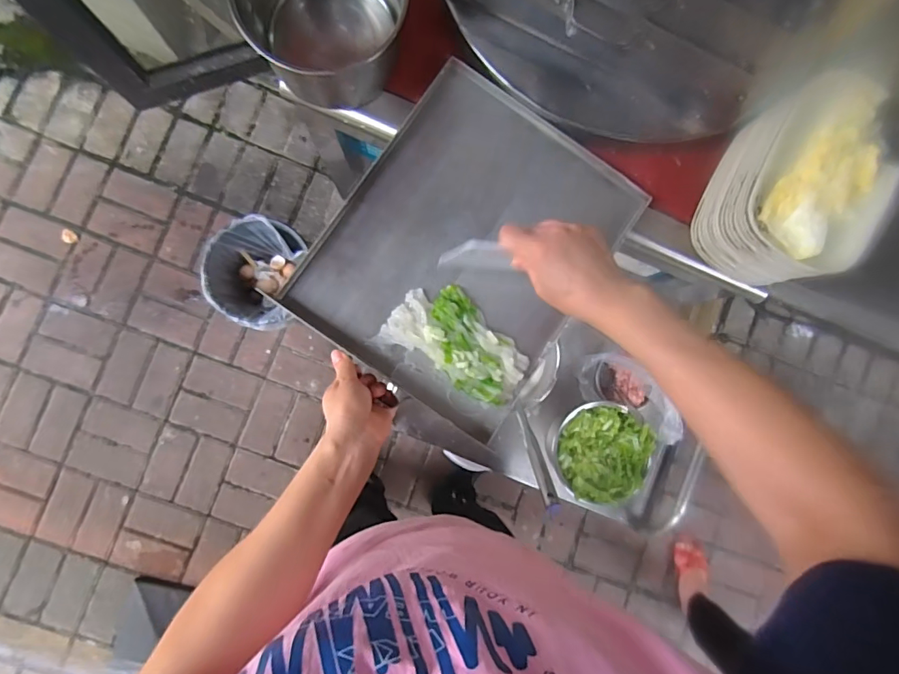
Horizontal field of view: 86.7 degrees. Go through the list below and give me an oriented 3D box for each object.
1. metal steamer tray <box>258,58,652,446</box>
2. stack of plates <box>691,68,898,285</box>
[{"bbox_3d":[0.013,-0.101,0.521,0.284,0.045,0.334,35,90,1],"label":"metal steamer tray"},{"bbox_3d":[0.354,-0.155,0.484,0.132,0.090,0.185,27,85,-2],"label":"stack of plates"}]

